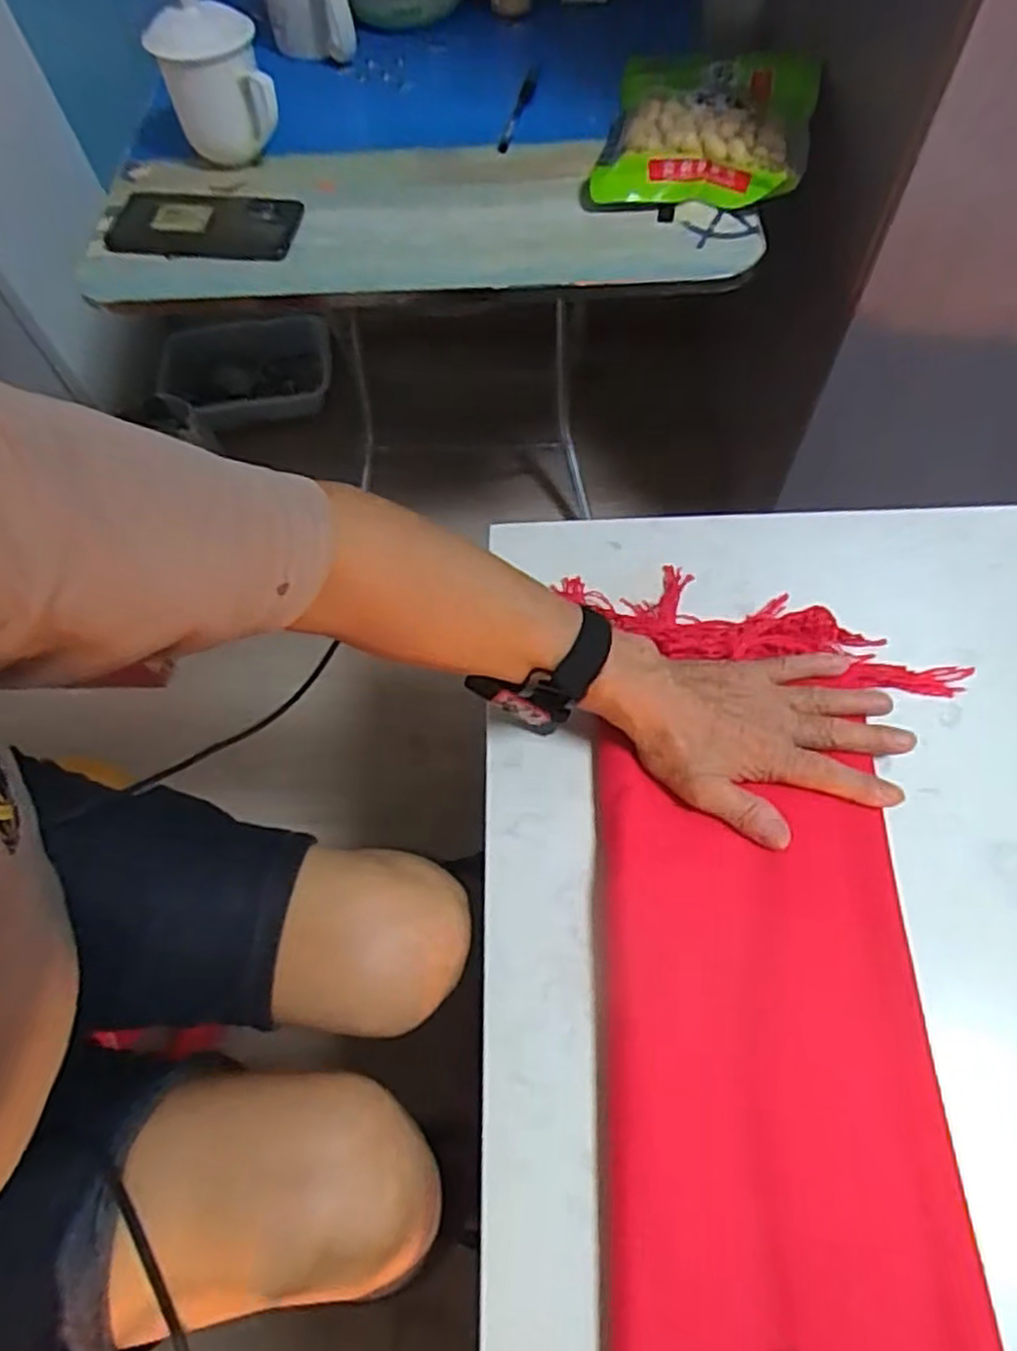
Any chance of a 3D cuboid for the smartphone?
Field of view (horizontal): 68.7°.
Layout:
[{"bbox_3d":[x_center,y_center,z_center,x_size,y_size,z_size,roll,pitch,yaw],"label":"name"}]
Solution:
[{"bbox_3d":[-0.262,-0.388,0.644,0.159,0.014,0.076,2,63,3],"label":"smartphone"}]

